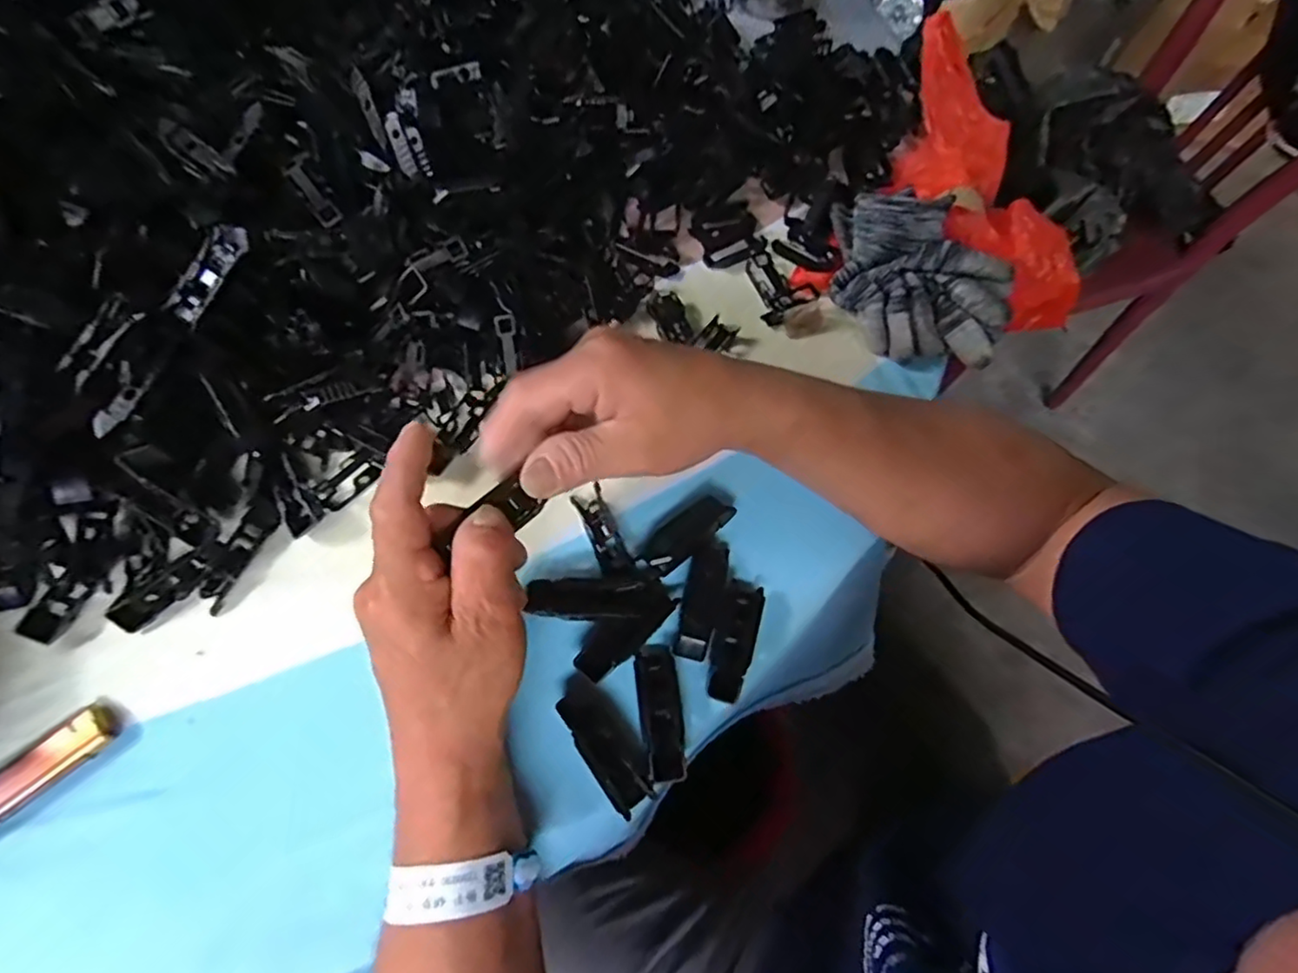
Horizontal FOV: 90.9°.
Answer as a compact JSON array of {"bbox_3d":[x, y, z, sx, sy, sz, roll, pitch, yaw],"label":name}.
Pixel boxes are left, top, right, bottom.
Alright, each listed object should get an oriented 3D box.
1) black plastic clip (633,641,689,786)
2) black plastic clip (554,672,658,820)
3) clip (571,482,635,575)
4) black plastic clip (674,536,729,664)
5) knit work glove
[{"bbox_3d":[0.006,0.121,0.345,0.020,0.010,0.069,-5,67,-5],"label":"black plastic clip"},{"bbox_3d":[-0.023,0.134,0.337,0.028,0.012,0.071,-34,72,-16],"label":"black plastic clip"},{"bbox_3d":[-0.027,0.028,0.383,0.020,0.015,0.053,-22,69,-12],"label":"clip"},{"bbox_3d":[0.031,0.063,0.369,0.023,0.015,0.071,16,66,4],"label":"black plastic clip"},{"bbox_3d":[0.184,-0.149,0.436,0.111,0.053,0.118,12,66,2],"label":"knit work glove"}]

